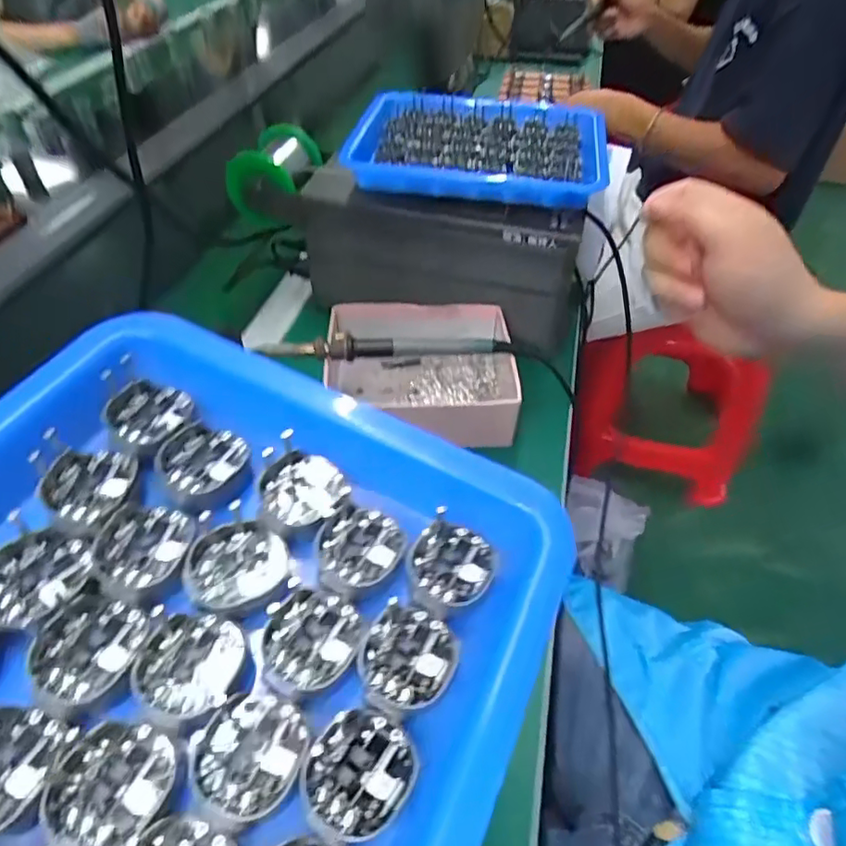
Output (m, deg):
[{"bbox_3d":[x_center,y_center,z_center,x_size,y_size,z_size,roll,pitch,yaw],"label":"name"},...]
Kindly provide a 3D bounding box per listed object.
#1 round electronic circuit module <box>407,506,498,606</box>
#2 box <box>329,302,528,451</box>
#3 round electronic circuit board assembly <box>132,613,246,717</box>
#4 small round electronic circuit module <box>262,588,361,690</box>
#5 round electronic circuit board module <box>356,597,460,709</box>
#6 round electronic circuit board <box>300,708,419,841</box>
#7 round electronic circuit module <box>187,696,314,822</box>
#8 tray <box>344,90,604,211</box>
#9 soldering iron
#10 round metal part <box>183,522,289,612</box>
[{"bbox_3d":[0.009,0.043,0.180,0.026,0.005,0.026,19,50,17],"label":"round electronic circuit module"},{"bbox_3d":[0.000,-0.047,0.533,0.163,0.059,0.147,-2,47,-1],"label":"box"},{"bbox_3d":[-0.062,0.064,0.156,0.027,0.004,0.025,-1,47,-1],"label":"round electronic circuit board assembly"},{"bbox_3d":[-0.031,0.060,0.163,0.026,0.004,0.026,4,47,4],"label":"small round electronic circuit module"},{"bbox_3d":[-0.004,0.064,0.162,0.025,0.005,0.027,20,51,18],"label":"round electronic circuit board module"},{"bbox_3d":[-0.016,0.086,0.145,0.025,0.004,0.027,29,54,25],"label":"round electronic circuit board"},{"bbox_3d":[-0.043,0.082,0.145,0.025,0.004,0.027,31,55,26],"label":"round electronic circuit module"},{"bbox_3d":[0.049,-0.248,0.520,0.216,0.027,0.177,7,48,7],"label":"tray"},{"bbox_3d":[-0.033,-0.069,0.505,0.213,0.020,0.023,-2,47,-1],"label":"soldering iron"},{"bbox_3d":[-0.055,0.042,0.171,0.028,0.009,0.023,-27,53,-22],"label":"round metal part"}]

